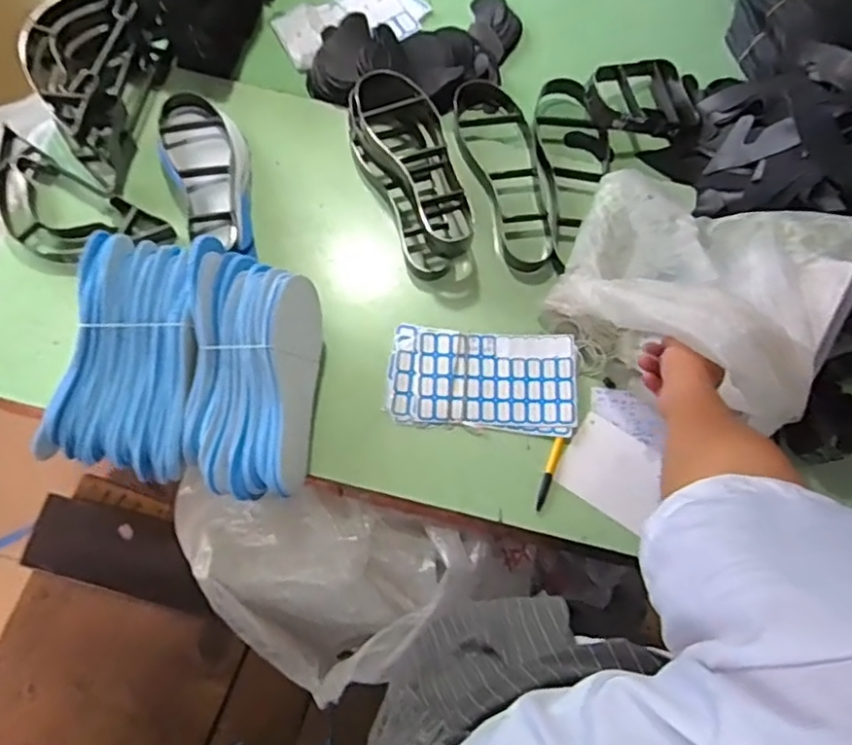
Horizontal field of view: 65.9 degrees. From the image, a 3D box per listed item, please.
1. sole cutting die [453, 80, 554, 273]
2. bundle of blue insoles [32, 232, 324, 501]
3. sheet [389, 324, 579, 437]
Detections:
[{"bbox_3d":[0.110,-0.286,0.932,0.107,0.033,0.307,-13,74,-6],"label":"sole cutting die"},{"bbox_3d":[-0.278,-0.007,0.790,0.294,0.106,0.281,7,73,0],"label":"bundle of blue insoles"},{"bbox_3d":[0.075,0.009,0.849,0.237,0.012,0.129,5,76,2],"label":"sheet"}]

